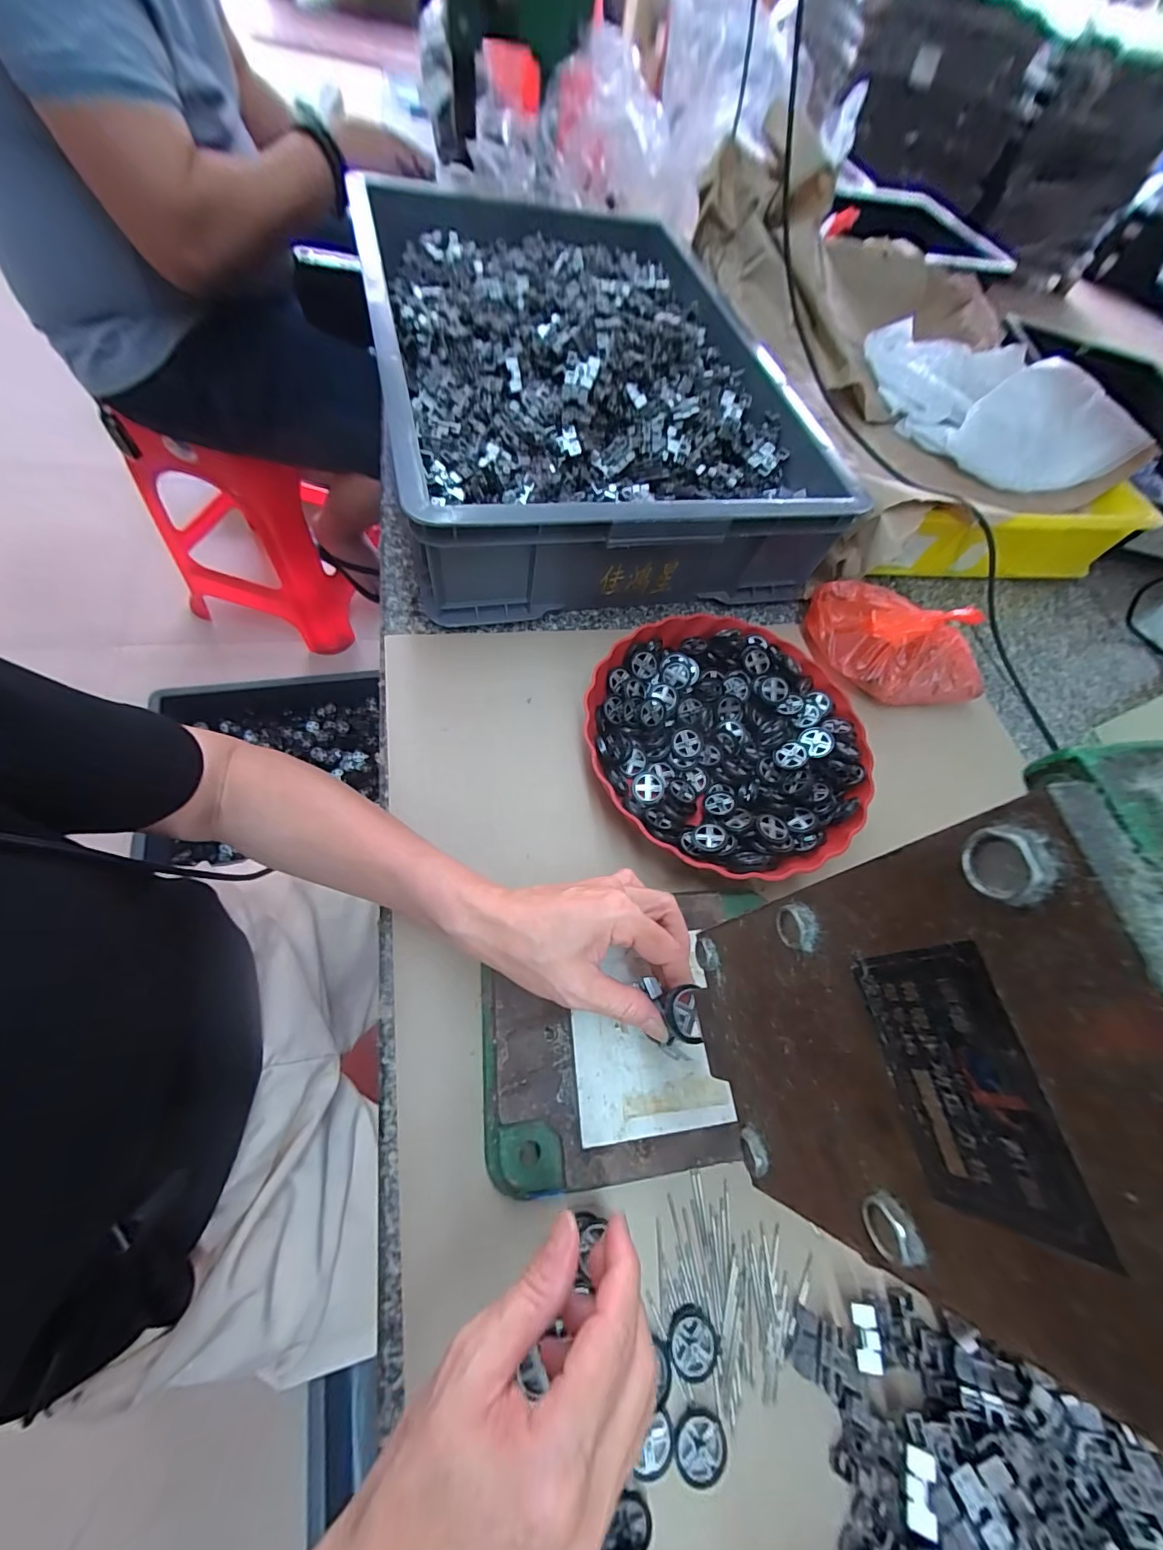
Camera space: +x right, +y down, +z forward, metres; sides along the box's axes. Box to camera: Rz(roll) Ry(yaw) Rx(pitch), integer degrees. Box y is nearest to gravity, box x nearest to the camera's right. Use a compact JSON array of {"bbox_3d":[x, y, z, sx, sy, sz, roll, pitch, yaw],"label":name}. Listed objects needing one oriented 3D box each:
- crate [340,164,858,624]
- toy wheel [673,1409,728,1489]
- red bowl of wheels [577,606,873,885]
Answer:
[{"bbox_3d":[-0.002,-0.440,0.562,0.417,0.140,0.572,-9,66,-14],"label":"crate"},{"bbox_3d":[0.063,0.353,0.260,0.027,0.004,0.027,4,64,-8],"label":"toy wheel"},{"bbox_3d":[0.127,-0.032,0.433,0.244,0.067,0.230,4,64,-8],"label":"red bowl of wheels"}]

